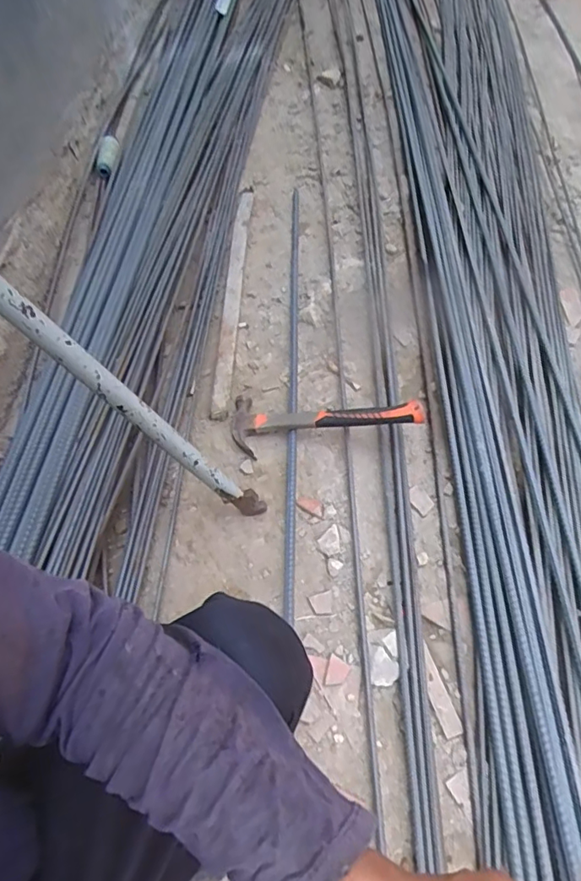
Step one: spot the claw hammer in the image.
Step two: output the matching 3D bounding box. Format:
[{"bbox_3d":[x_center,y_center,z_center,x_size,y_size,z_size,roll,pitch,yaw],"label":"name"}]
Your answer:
[{"bbox_3d":[0.053,-0.031,0.915,0.334,0.037,0.110,-3,53,17],"label":"claw hammer"}]

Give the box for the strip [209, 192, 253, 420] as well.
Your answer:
[{"bbox_3d":[-0.122,-0.327,1.123,0.041,0.034,0.648,2,55,-1],"label":"strip"}]

